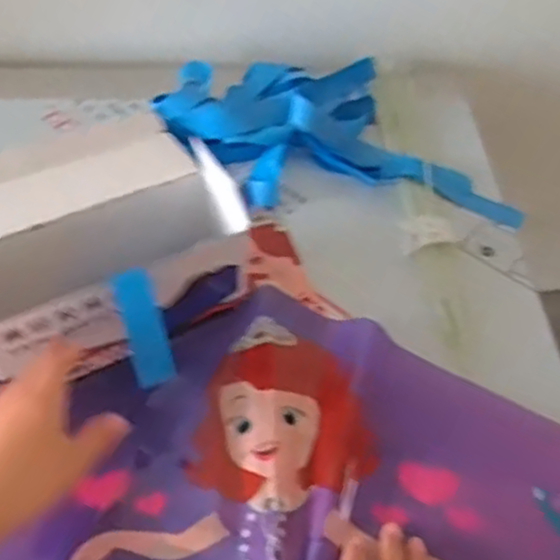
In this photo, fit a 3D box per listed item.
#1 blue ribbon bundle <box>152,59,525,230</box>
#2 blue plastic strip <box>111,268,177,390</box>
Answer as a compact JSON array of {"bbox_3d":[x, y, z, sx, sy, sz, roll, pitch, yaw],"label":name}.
[{"bbox_3d":[0.049,-0.156,0.787,0.366,0.071,0.219,2,40,-1],"label":"blue ribbon bundle"},{"bbox_3d":[-0.096,0.034,0.521,0.027,0.006,0.082,-15,84,-20],"label":"blue plastic strip"}]

